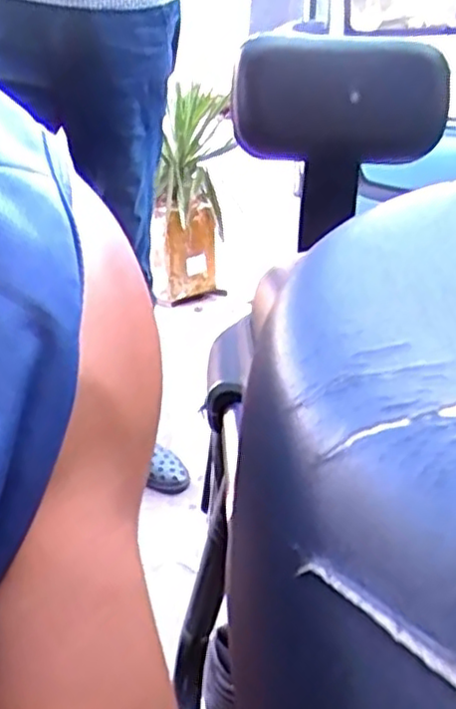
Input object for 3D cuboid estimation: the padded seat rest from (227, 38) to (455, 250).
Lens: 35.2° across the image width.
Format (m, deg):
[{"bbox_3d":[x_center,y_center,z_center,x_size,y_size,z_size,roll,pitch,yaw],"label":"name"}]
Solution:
[{"bbox_3d":[0.091,-0.176,0.594,0.169,0.148,0.037,-1,23,-6],"label":"padded seat rest"}]

